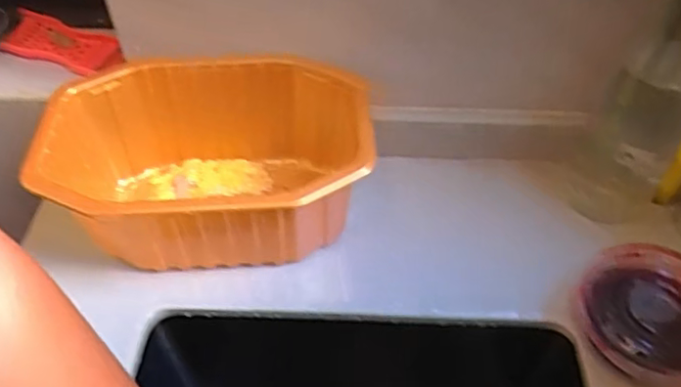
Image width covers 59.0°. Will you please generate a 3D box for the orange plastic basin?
[{"bbox_3d":[-0.105,-0.013,0.510,0.254,0.120,0.168,1,47,0],"label":"orange plastic basin"}]

